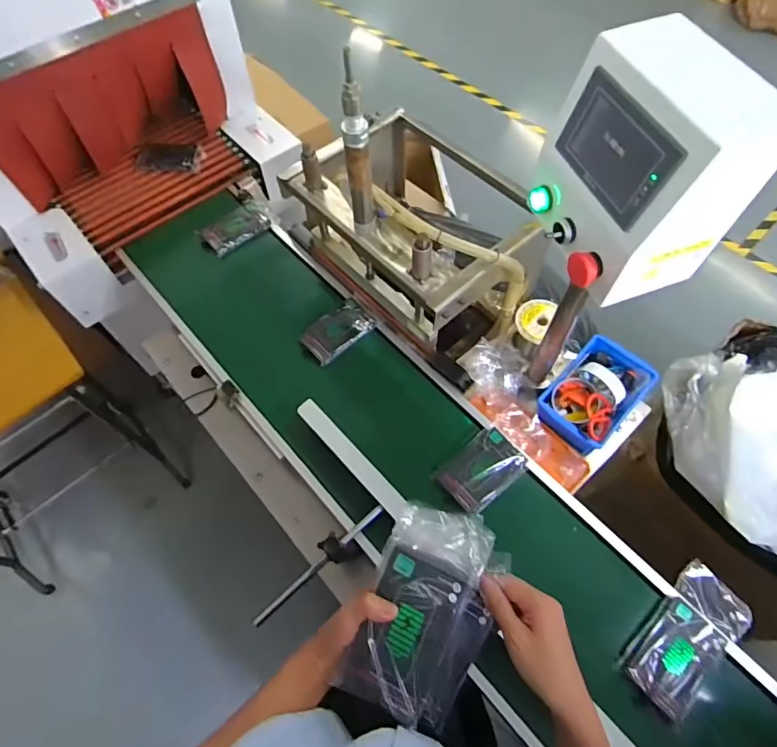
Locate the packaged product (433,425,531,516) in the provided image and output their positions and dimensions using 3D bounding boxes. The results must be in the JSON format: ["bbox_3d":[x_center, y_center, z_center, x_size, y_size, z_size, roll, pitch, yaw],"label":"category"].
[{"bbox_3d":[0.154,0.156,0.791,0.138,0.020,0.093,-37,68,-16],"label":"packaged product"}]

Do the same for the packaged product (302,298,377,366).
[{"bbox_3d":[-0.098,-0.082,0.925,0.139,0.024,0.085,-41,69,-18],"label":"packaged product"}]

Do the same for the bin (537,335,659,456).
[{"bbox_3d":[0.392,0.030,0.903,0.141,0.082,0.217,40,70,19],"label":"bin"}]

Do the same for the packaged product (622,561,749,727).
[{"bbox_3d":[0.419,0.366,0.678,0.206,0.025,0.093,-38,68,-17],"label":"packaged product"}]

